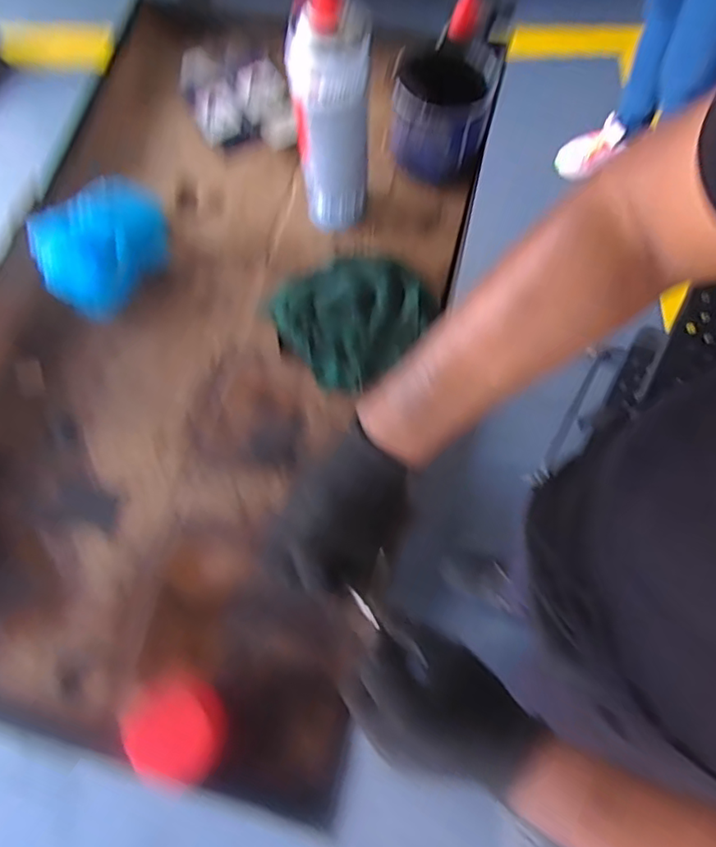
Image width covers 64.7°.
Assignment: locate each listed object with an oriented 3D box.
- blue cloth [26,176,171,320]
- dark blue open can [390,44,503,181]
[{"bbox_3d":[-0.258,-0.191,0.581,0.086,0.062,0.149,34,76,12],"label":"blue cloth"},{"bbox_3d":[0.088,-0.327,0.588,0.102,0.087,0.110,15,73,7],"label":"dark blue open can"}]

